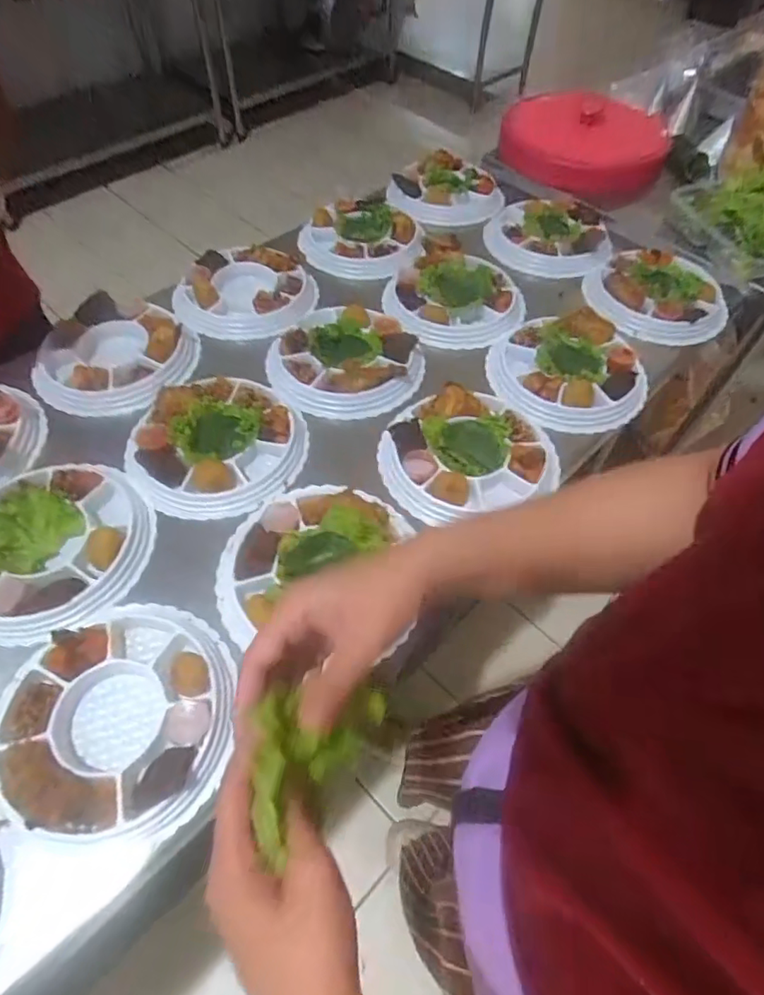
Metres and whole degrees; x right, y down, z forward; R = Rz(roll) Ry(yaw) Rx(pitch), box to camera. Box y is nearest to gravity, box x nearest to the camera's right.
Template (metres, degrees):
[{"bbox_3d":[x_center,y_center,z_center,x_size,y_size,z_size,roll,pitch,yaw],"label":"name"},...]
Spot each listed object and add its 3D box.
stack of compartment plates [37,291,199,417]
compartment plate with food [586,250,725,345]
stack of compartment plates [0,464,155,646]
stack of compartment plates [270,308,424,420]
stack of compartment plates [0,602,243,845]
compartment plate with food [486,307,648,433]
[{"bbox_3d":[-0.388,-0.201,0.812,0.229,0.061,0.200,-11,58,-10],"label":"stack of compartment plates"},{"bbox_3d":[0.446,-0.341,0.921,0.232,0.043,0.198,-4,57,-5],"label":"compartment plate with food"},{"bbox_3d":[-0.371,0.047,0.620,0.207,0.043,0.228,6,56,2],"label":"stack of compartment plates"},{"bbox_3d":[-0.052,-0.207,0.811,0.226,0.047,0.211,-1,56,-3],"label":"stack of compartment plates"},{"bbox_3d":[-0.256,0.204,0.530,0.217,0.039,0.216,-4,57,-5],"label":"stack of compartment plates"},{"bbox_3d":[0.269,-0.185,0.803,0.217,0.067,0.200,1,56,-2],"label":"compartment plate with food"}]

